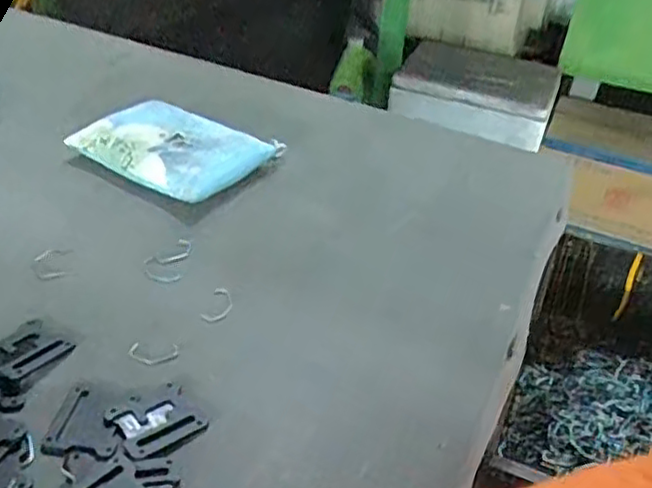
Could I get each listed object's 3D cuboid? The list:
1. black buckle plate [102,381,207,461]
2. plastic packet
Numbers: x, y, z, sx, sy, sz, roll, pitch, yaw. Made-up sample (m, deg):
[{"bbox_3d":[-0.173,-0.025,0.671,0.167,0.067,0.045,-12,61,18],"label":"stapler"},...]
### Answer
[{"bbox_3d":[-0.105,0.106,0.418,0.050,0.004,0.048,-25,45,-33],"label":"black buckle plate"},{"bbox_3d":[-0.142,-0.095,0.657,0.162,0.035,0.132,24,41,25],"label":"plastic packet"}]

